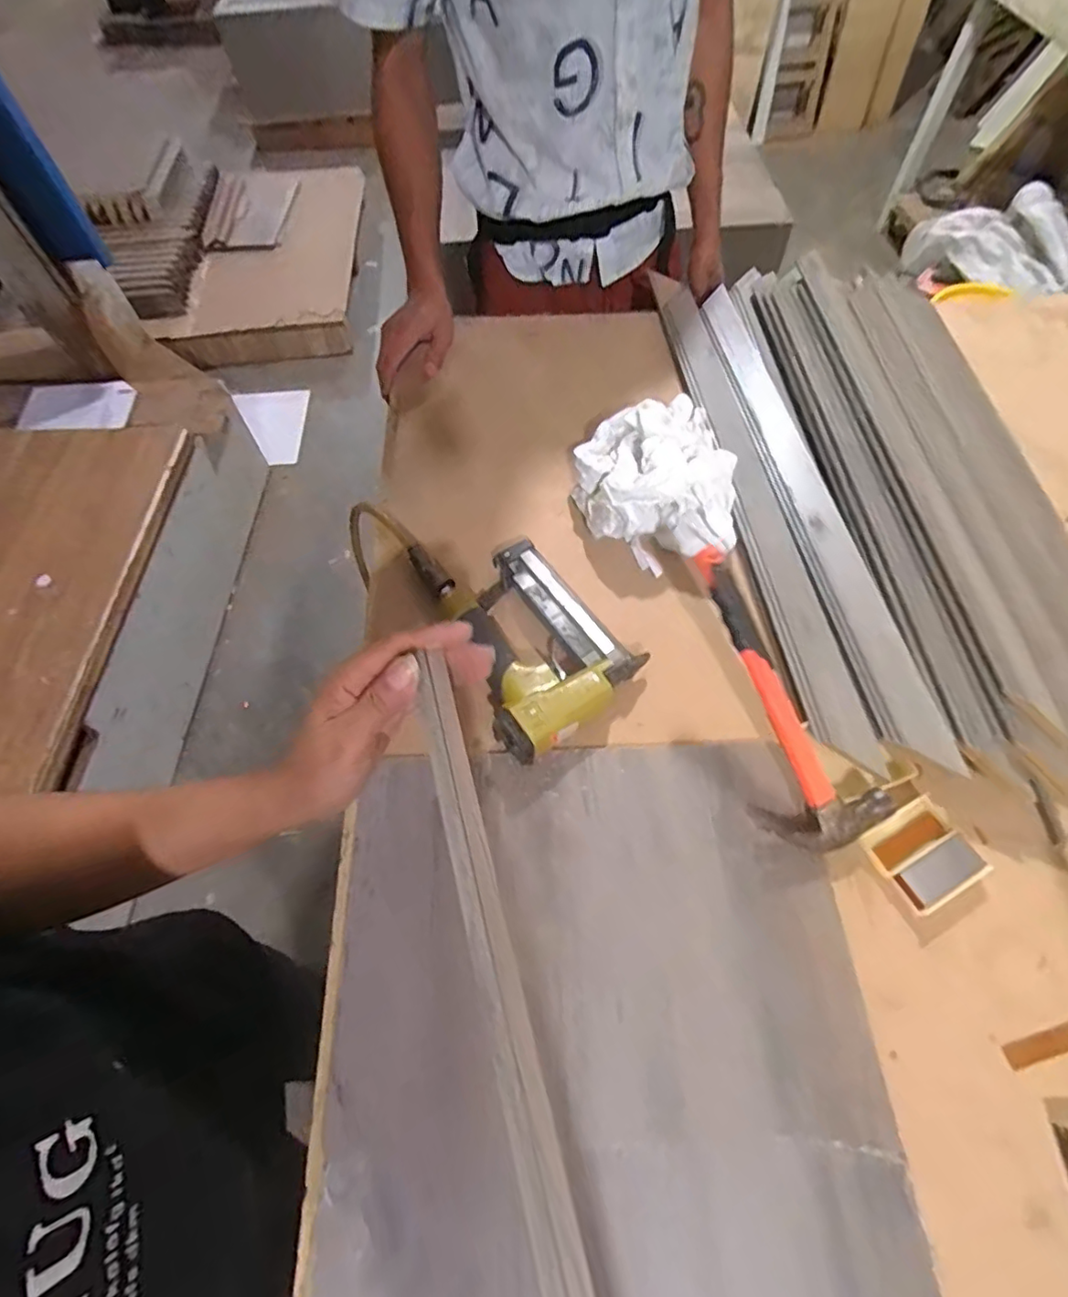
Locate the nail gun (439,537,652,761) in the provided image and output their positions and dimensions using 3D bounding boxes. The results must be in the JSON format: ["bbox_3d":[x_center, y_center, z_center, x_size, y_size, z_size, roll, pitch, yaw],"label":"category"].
[{"bbox_3d":[-0.013,-0.009,0.542,0.156,0.042,0.198,-38,66,-18],"label":"nail gun"}]

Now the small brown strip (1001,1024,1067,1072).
[{"bbox_3d":[0.358,0.276,0.409,0.063,0.005,0.015,-15,61,-7],"label":"small brown strip"}]

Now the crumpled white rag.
[{"bbox_3d":[0.124,-0.176,0.611,0.165,0.070,0.173,8,61,6],"label":"crumpled white rag"}]

